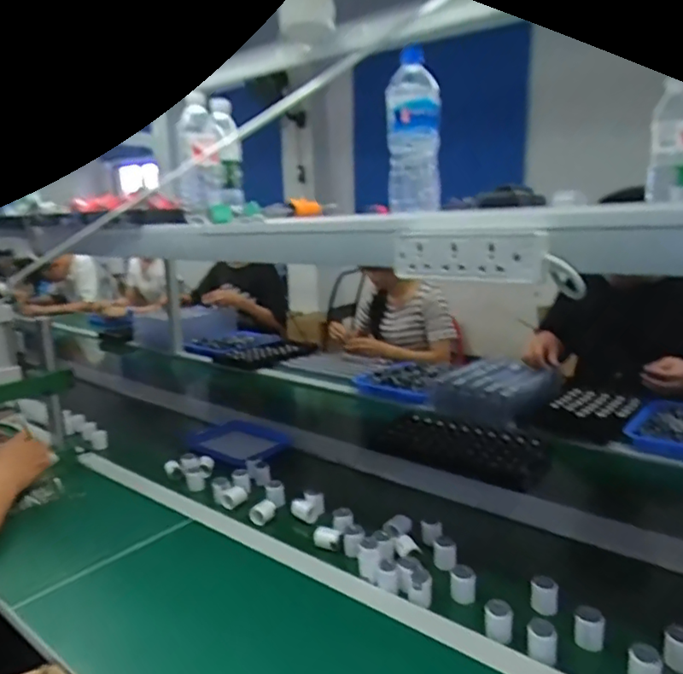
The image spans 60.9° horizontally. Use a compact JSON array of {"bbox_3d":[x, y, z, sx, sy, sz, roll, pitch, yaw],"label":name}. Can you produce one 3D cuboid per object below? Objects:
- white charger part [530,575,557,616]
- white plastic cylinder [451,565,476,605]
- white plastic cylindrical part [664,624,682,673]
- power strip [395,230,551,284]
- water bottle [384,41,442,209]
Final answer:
[{"bbox_3d":[0.267,0.338,0.765,0.033,0.041,0.033,3,15,21],"label":"white charger part"},{"bbox_3d":[0.167,0.338,0.796,0.033,0.038,0.033,1,14,12],"label":"white plastic cylinder"},{"bbox_3d":[0.390,0.358,0.667,0.033,0.046,0.031,6,16,31],"label":"white plastic cylindrical part"},{"bbox_3d":[0.125,-0.086,0.586,0.166,0.055,0.023,10,19,41],"label":"power strip"},{"bbox_3d":[0.101,-0.284,0.804,0.071,0.206,0.076,-1,14,7],"label":"water bottle"}]

